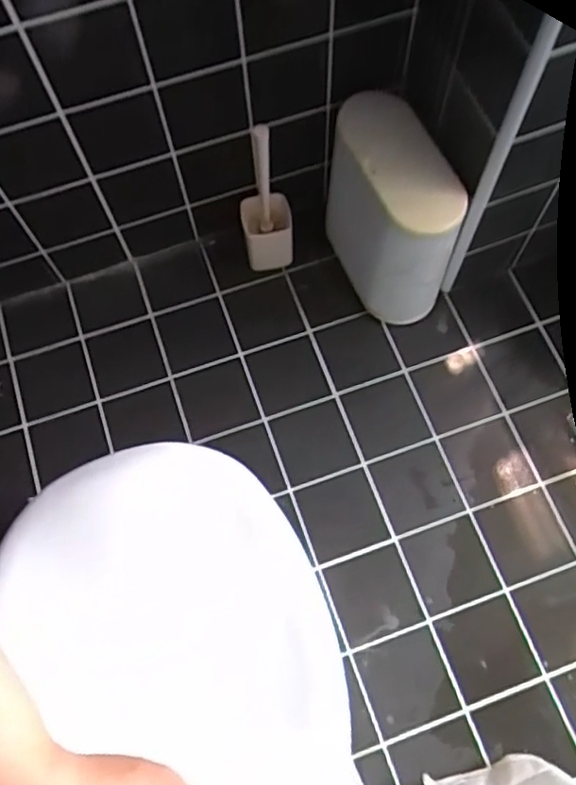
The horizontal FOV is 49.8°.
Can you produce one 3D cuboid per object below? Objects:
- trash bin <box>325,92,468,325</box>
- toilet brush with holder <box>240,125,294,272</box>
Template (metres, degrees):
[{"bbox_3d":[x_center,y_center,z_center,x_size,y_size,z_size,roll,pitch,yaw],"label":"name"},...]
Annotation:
[{"bbox_3d":[0.184,-0.319,1.172,0.171,0.341,0.301,-20,70,-6],"label":"trash bin"},{"bbox_3d":[-0.045,-0.364,1.211,0.102,0.317,0.106,-11,69,-2],"label":"toilet brush with holder"}]

